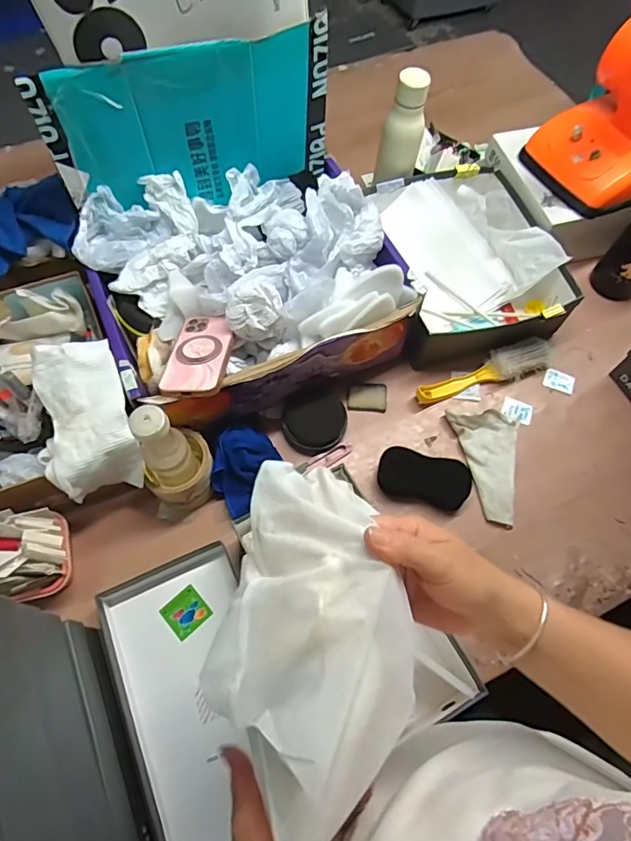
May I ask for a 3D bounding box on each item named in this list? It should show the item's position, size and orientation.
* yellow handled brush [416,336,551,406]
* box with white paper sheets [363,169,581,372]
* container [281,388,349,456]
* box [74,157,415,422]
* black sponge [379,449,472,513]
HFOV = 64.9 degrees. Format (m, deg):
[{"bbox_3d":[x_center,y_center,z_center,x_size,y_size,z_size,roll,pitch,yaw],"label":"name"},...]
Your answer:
[{"bbox_3d":[0.260,-0.070,0.765,0.225,0.037,0.054,-22,68,-12],"label":"yellow handled brush"},{"bbox_3d":[0.241,-0.264,0.822,0.272,0.107,0.322,-7,66,-6],"label":"box with white paper sheets"},{"bbox_3d":[-0.001,-0.001,0.722,0.094,0.023,0.089,1,65,-2],"label":"container"},{"bbox_3d":[-0.093,-0.190,0.690,0.384,0.171,0.293,-23,68,-12],"label":"box"},{"bbox_3d":[0.151,0.079,0.691,0.125,0.034,0.058,15,65,5],"label":"black sponge"}]

